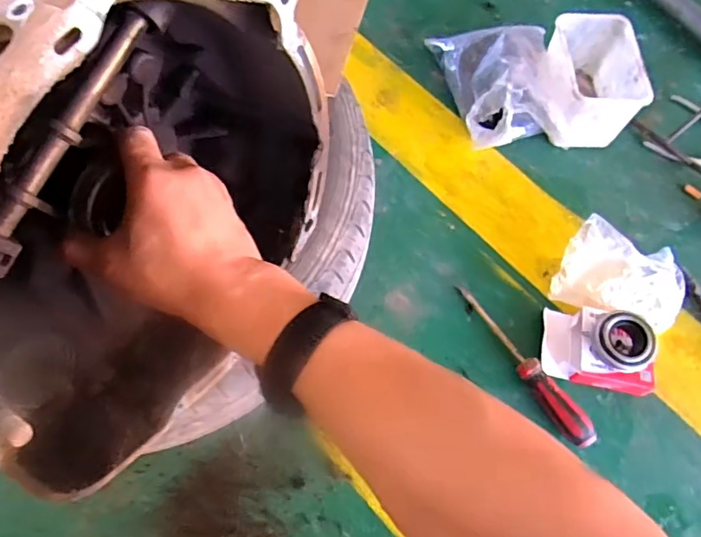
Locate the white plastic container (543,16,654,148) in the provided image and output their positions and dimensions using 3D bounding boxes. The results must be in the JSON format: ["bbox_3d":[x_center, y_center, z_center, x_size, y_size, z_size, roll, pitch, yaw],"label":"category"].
[{"bbox_3d":[0.330,-0.253,0.746,0.123,0.107,0.179,10,65,1],"label":"white plastic container"}]

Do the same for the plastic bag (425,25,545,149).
[{"bbox_3d":[0.218,-0.284,0.757,0.140,0.103,0.218,-13,66,-9],"label":"plastic bag"}]

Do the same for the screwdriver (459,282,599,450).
[{"bbox_3d":[0.198,0.104,0.612,0.032,0.030,0.220,-27,69,-15],"label":"screwdriver"}]

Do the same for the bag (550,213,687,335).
[{"bbox_3d":[0.336,0.009,0.651,0.149,0.062,0.109,17,65,5],"label":"bag"}]

